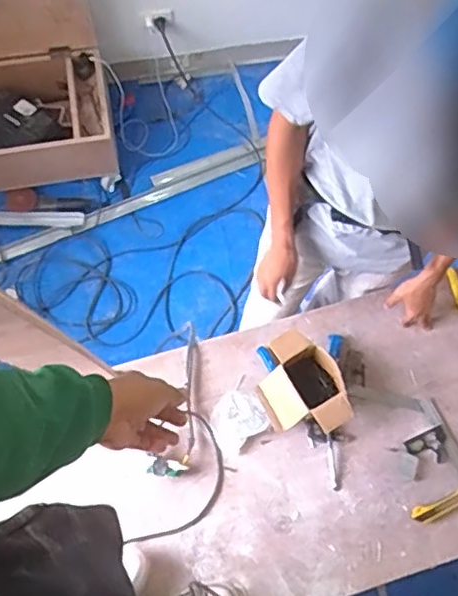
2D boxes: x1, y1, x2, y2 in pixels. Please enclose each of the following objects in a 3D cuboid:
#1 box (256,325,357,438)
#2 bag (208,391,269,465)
[{"bbox_3d":[0.152,0.191,1.393,0.169,0.096,0.229,-24,71,-9],"label":"box"},{"bbox_3d":[0.021,0.274,1.403,0.121,0.029,0.129,-25,71,-9],"label":"bag"}]

